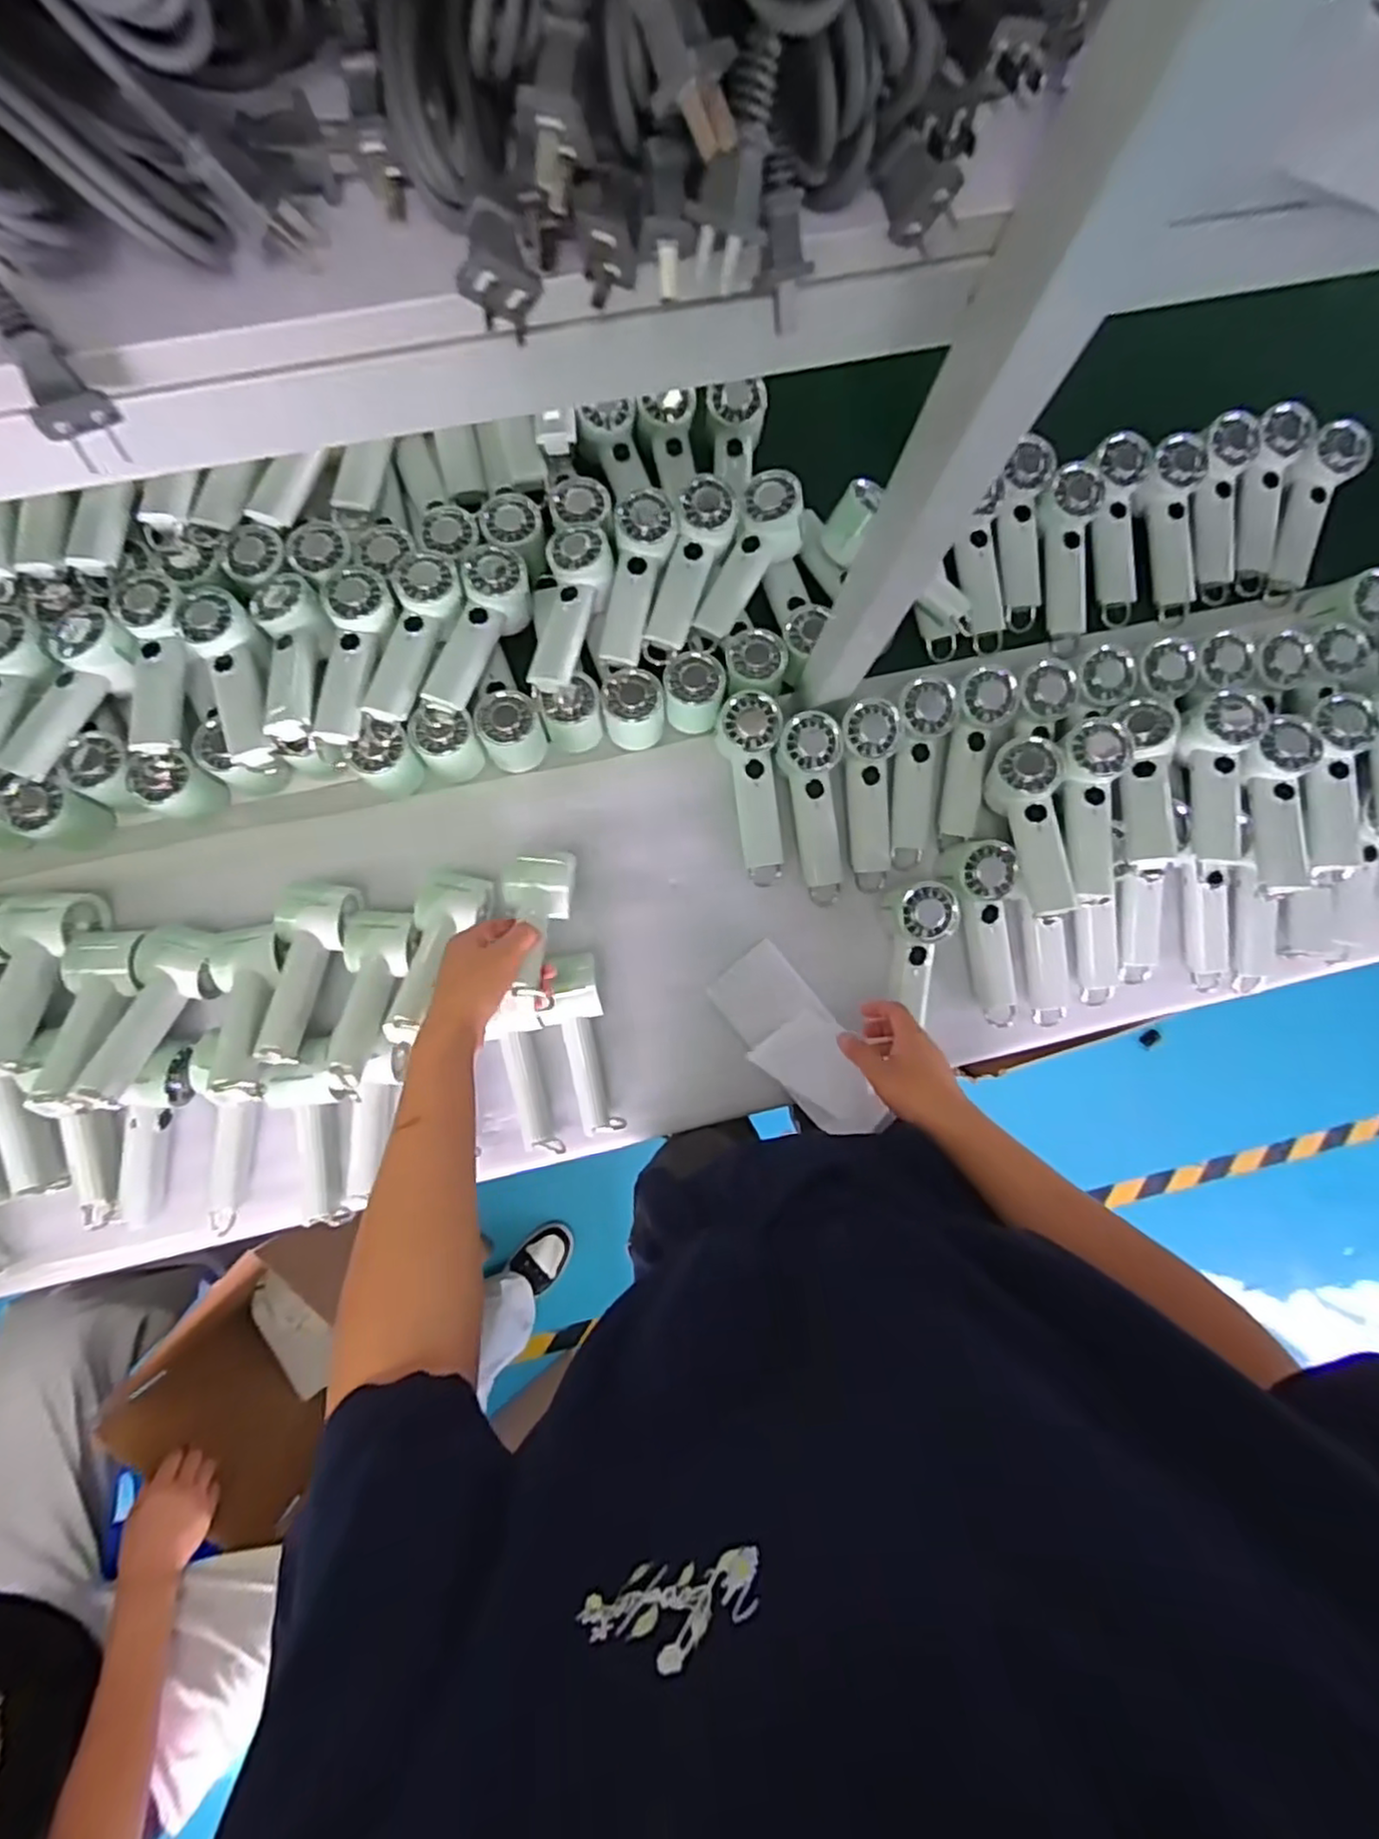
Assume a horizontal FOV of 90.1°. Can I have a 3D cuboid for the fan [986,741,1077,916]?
[{"bbox_3d":[0.351,-0.093,0.699,0.063,0.056,0.176,-12,87,-4],"label":"fan"}]

